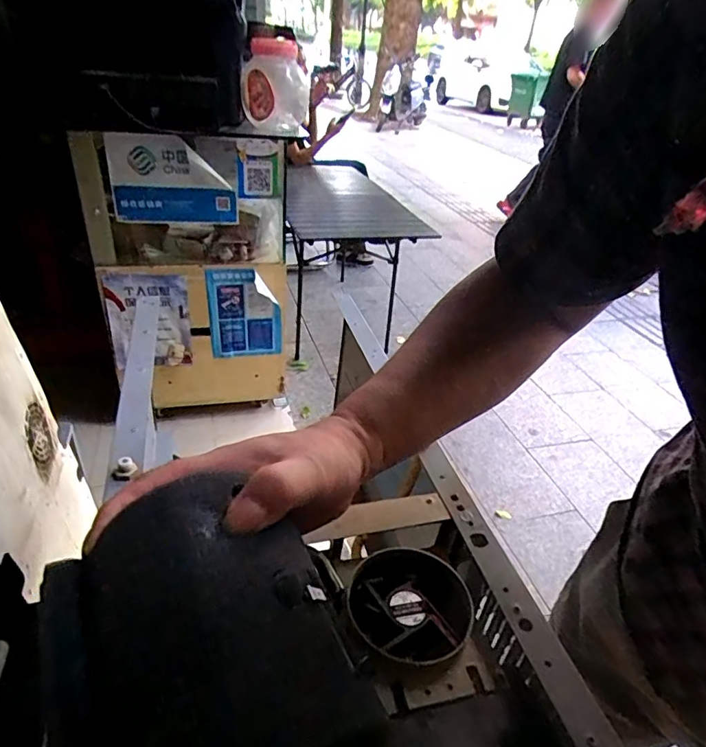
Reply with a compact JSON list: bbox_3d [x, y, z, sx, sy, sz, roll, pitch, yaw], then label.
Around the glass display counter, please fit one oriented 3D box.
[{"bbox_3d":[-0.461,-0.295,1.473,0.497,0.737,0.324,-6,35,-16],"label":"glass display counter"}]

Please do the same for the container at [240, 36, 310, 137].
[{"bbox_3d":[-0.186,-0.677,1.214,0.157,0.193,0.174,-1,34,-9],"label":"container"}]

